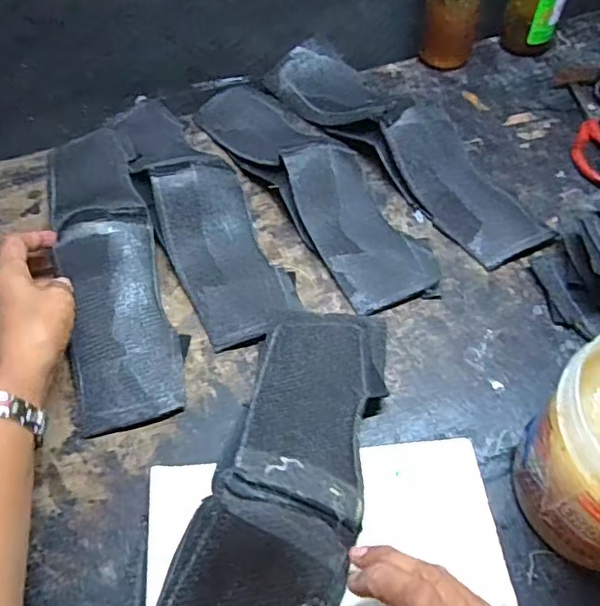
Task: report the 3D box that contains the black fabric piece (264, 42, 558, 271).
[{"bbox_3d":[0.103,-0.177,0.578,0.097,0.054,0.356,-33,62,-19],"label":"black fabric piece"}]

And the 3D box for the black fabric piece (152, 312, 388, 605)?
[{"bbox_3d":[-0.016,0.124,0.335,0.096,0.075,0.334,13,53,10],"label":"black fabric piece"}]

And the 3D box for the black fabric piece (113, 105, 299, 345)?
[{"bbox_3d":[-0.107,-0.108,0.534,0.093,0.053,0.342,-25,59,-15],"label":"black fabric piece"}]

